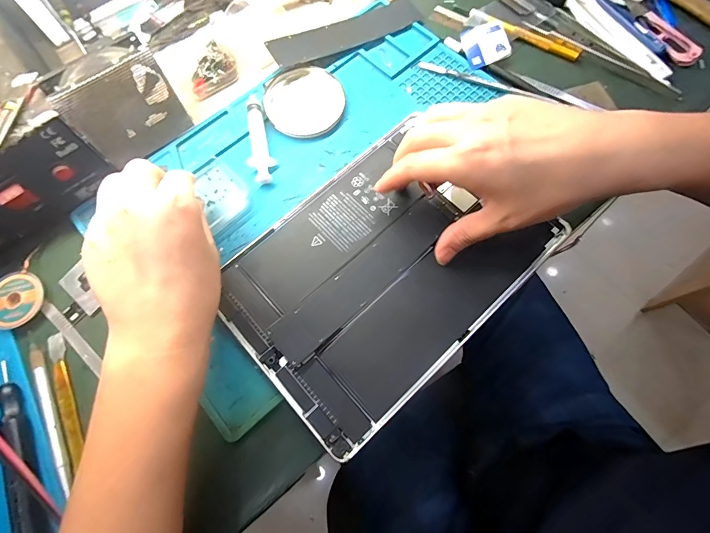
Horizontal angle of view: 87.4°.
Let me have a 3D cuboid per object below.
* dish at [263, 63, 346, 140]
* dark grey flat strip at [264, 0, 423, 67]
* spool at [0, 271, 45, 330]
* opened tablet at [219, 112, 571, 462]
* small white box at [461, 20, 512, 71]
[{"bbox_3d":[-0.048,-0.157,0.351,0.073,0.009,0.076,-1,71,2],"label":"dish"},{"bbox_3d":[-0.007,-0.235,0.375,0.163,0.009,0.036,-30,87,-14],"label":"dark grey flat strip"},{"bbox_3d":[-0.275,0.027,0.297,0.045,0.009,0.044,-1,71,2],"label":"spool"},{"bbox_3d":[0.018,-0.001,0.294,0.227,0.010,0.170,-42,74,-11],"label":"opened tablet"},{"bbox_3d":[0.129,-0.220,0.367,0.042,0.010,0.046,-20,76,9],"label":"small white box"}]

